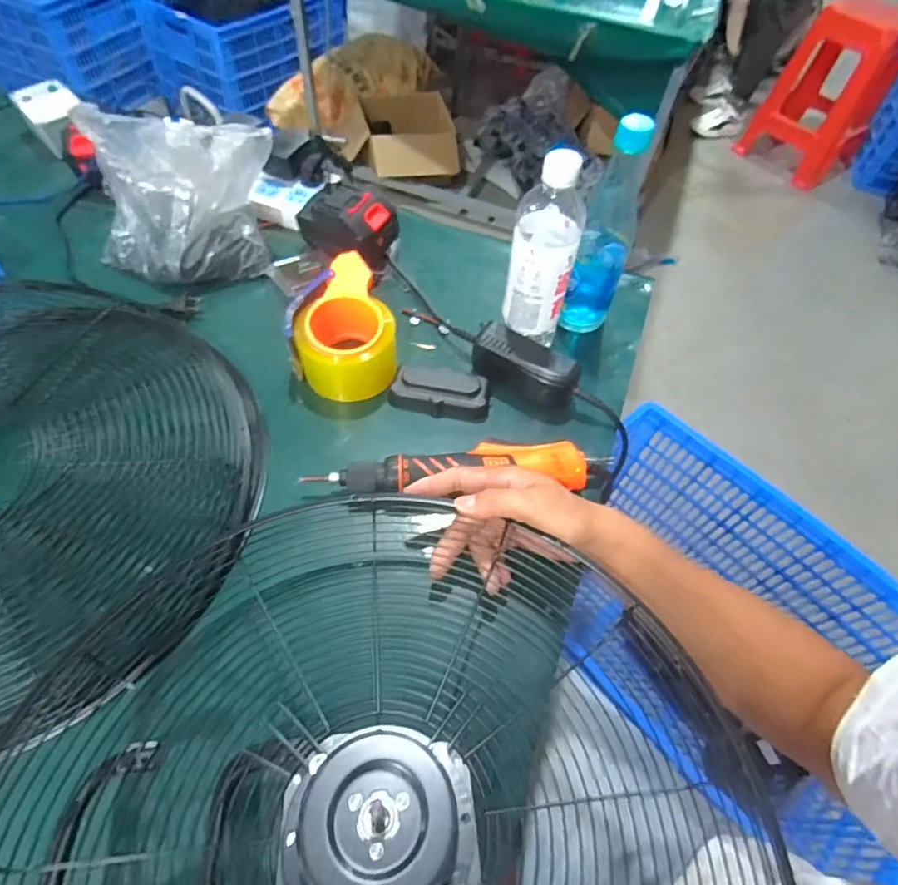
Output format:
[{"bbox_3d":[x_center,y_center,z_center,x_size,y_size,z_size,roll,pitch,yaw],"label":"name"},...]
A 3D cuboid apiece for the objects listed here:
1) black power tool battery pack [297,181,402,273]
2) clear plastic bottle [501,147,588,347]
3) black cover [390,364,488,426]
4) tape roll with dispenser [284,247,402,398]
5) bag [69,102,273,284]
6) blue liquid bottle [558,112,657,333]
[{"bbox_3d":[-0.119,-0.275,0.665,0.116,0.073,0.084,37,62,19],"label":"black power tool battery pack"},{"bbox_3d":[0.094,-0.186,0.528,0.068,0.190,0.081,19,58,8],"label":"clear plastic bottle"},{"bbox_3d":[-0.008,-0.053,0.570,0.105,0.028,0.043,13,57,4],"label":"black cover"},{"bbox_3d":[-0.113,-0.129,0.585,0.109,0.073,0.147,0,57,-4],"label":"tape roll with dispenser"},{"bbox_3d":[-0.309,-0.277,0.617,0.210,0.139,0.115,-6,58,-8],"label":"bag"},{"bbox_3d":[0.171,-0.226,0.574,0.067,0.233,0.053,-3,57,-6],"label":"blue liquid bottle"}]

